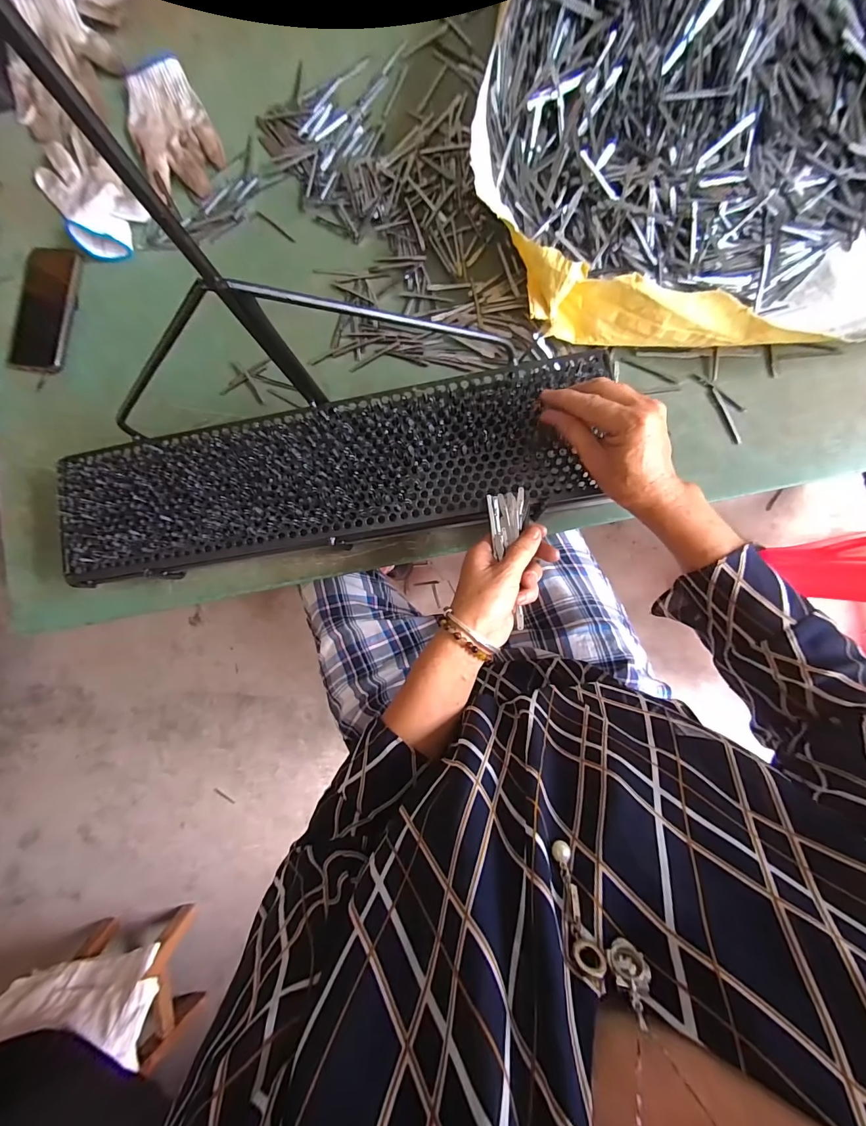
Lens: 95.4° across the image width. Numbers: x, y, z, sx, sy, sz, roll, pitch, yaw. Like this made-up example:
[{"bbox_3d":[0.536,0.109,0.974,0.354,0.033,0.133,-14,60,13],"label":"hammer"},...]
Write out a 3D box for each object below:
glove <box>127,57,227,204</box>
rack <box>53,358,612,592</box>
[{"bbox_3d":[-0.336,-0.555,0.510,0.100,0.020,0.175,-25,85,4],"label":"glove"},{"bbox_3d":[-0.121,-0.090,0.414,0.559,0.032,0.146,-9,86,5],"label":"rack"}]

